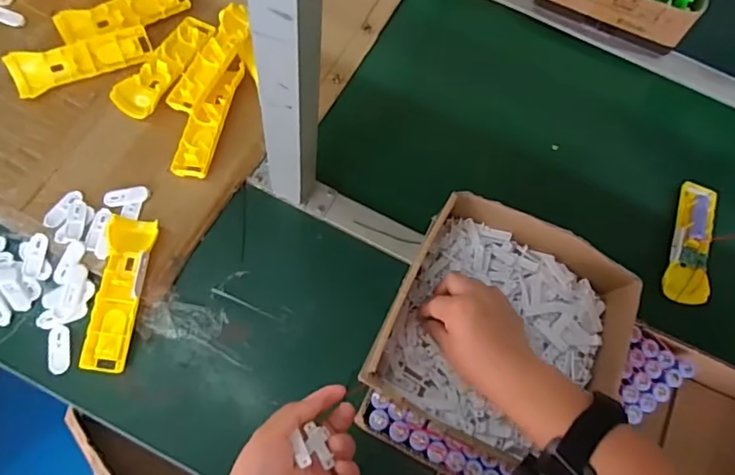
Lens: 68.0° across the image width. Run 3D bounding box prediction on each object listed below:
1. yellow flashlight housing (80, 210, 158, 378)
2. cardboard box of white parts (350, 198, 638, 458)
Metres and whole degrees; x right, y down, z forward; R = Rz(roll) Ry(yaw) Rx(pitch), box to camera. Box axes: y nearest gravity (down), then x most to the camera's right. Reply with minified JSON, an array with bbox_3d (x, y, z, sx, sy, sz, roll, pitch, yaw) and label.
[{"bbox_3d":[-0.261,0.059,0.575,0.049,0.029,0.159,9,68,-2],"label":"yellow flashlight housing"},{"bbox_3d":[0.126,0.083,0.495,0.201,0.056,0.201,26,74,6],"label":"cardboard box of white parts"}]

